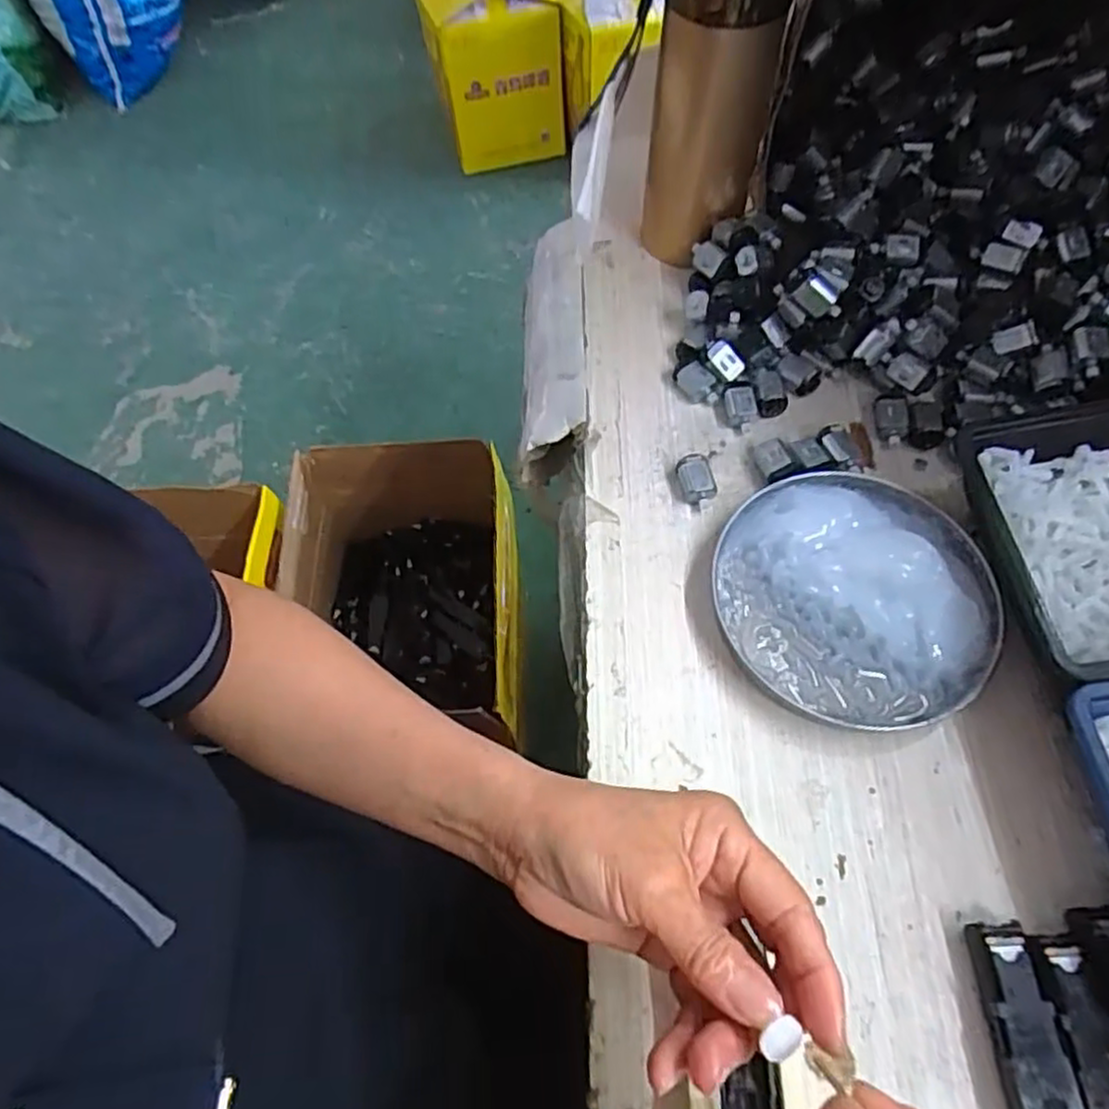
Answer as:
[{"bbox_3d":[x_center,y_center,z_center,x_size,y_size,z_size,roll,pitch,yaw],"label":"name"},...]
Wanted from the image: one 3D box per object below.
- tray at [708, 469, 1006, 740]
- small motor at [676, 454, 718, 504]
[{"bbox_3d":[0.162,0.017,0.387,0.139,0.026,0.141,-1,62,2],"label":"tray"},{"bbox_3d":[0.083,-0.044,0.429,0.019,0.017,0.024,-14,63,-5],"label":"small motor"}]

